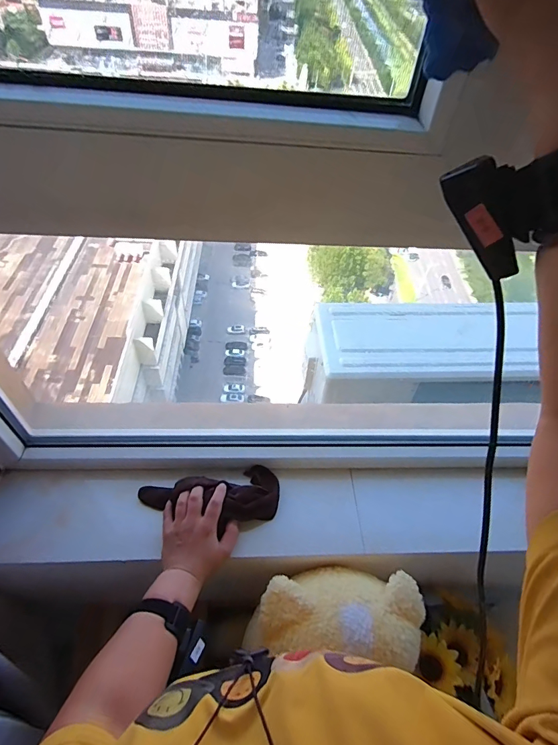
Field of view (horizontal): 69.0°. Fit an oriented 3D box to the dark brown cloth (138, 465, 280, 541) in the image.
[{"bbox_3d":[-0.109,0.183,0.636,0.211,0.047,0.103,3,50,-2],"label":"dark brown cloth"}]

